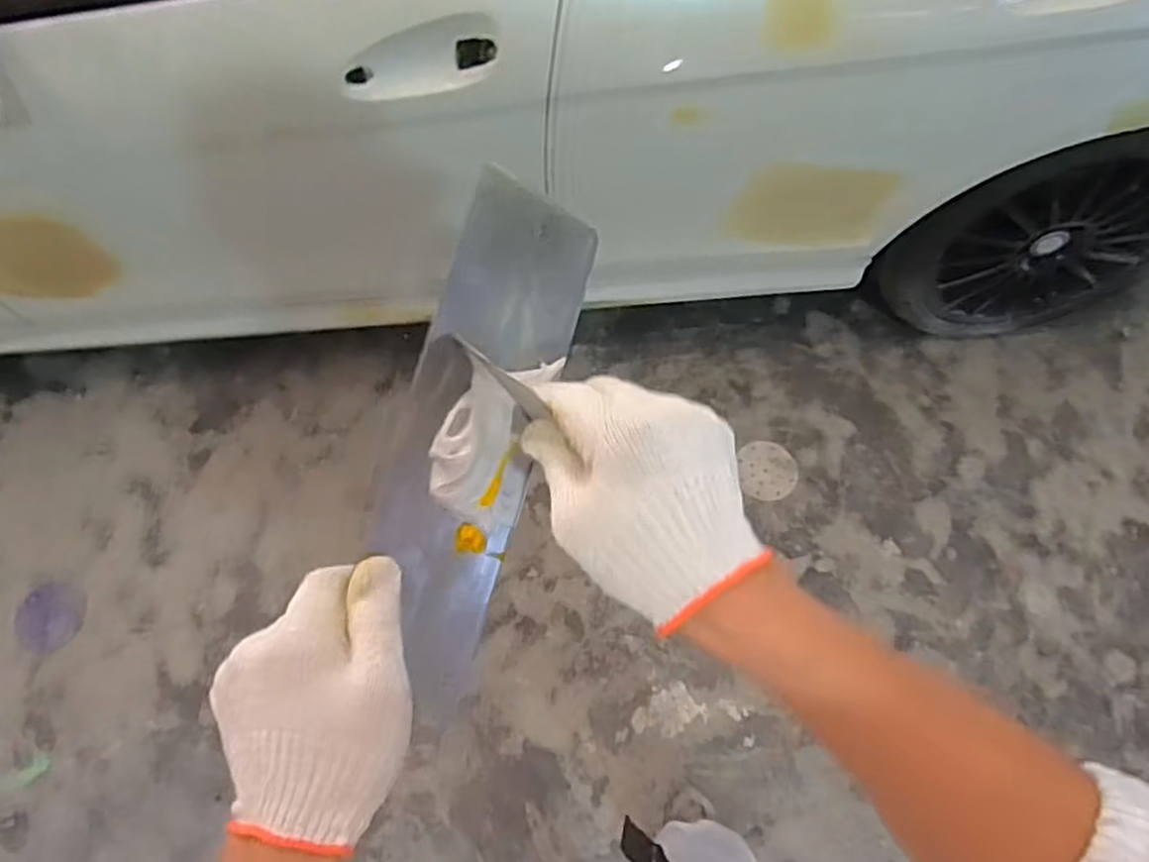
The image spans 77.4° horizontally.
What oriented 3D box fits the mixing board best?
[{"bbox_3d":[-0.057,0.014,0.410,0.010,0.093,0.302,13,87,47],"label":"mixing board"}]

